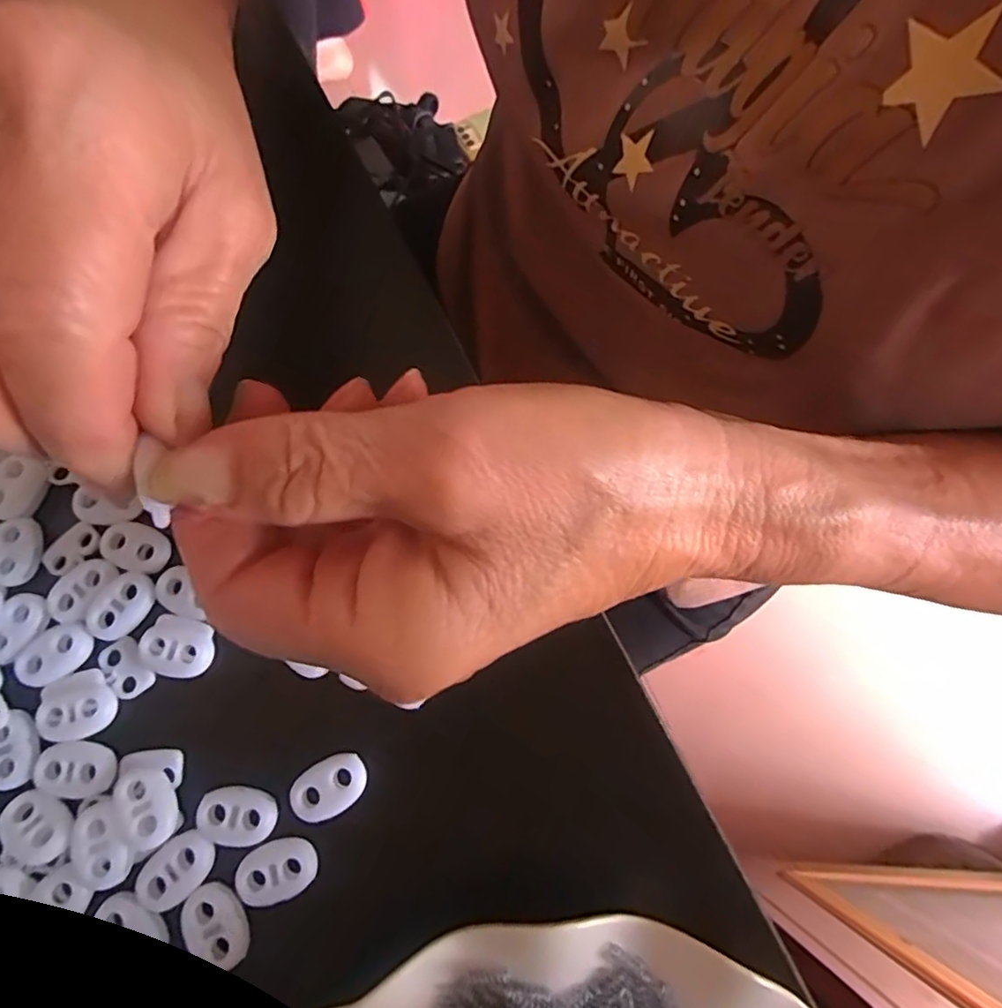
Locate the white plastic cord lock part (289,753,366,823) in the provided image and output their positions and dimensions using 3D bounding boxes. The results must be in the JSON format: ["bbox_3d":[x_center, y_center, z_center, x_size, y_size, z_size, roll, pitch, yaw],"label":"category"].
[{"bbox_3d":[-0.051,0.084,0.175,0.022,0.004,0.015,-28,77,-9],"label":"white plastic cord lock part"}]

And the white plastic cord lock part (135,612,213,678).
[{"bbox_3d":[-0.102,0.045,0.185,0.022,0.004,0.018,6,74,0],"label":"white plastic cord lock part"}]

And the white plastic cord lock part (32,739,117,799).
[{"bbox_3d":[-0.128,0.079,0.176,0.022,0.004,0.016,-2,74,-3],"label":"white plastic cord lock part"}]

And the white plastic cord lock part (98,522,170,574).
[{"bbox_3d":[-0.120,0.014,0.192,0.022,0.004,0.015,17,74,3],"label":"white plastic cord lock part"}]

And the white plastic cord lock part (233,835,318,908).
[{"bbox_3d":[-0.065,0.106,0.170,0.022,0.004,0.016,-22,76,-8],"label":"white plastic cord lock part"}]

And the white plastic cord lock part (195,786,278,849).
[{"bbox_3d":[-0.078,0.092,0.173,0.022,0.004,0.015,6,74,0],"label":"white plastic cord lock part"}]

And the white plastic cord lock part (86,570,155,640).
[{"bbox_3d":[-0.122,0.033,0.188,0.015,0.004,0.022,30,75,6],"label":"white plastic cord lock part"}]

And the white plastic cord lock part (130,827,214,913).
[{"bbox_3d":[-0.094,0.106,0.169,0.015,0.004,0.023,41,77,9],"label":"white plastic cord lock part"}]

